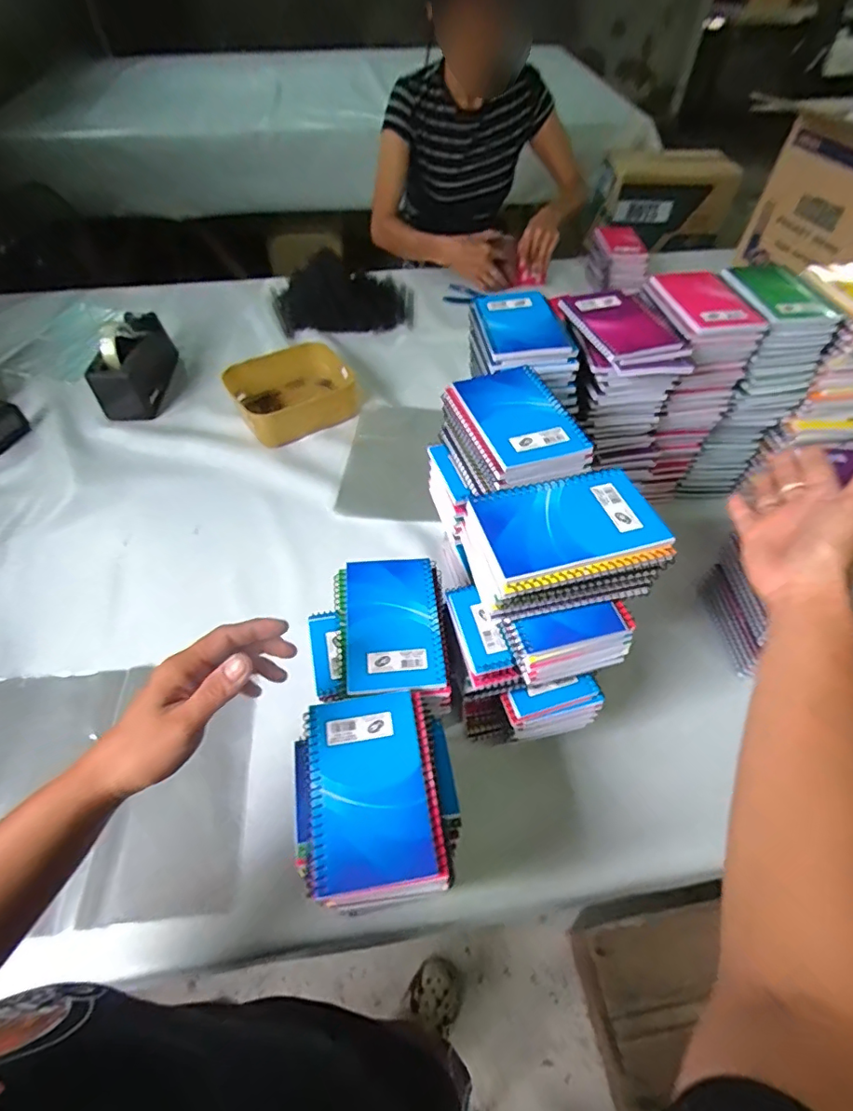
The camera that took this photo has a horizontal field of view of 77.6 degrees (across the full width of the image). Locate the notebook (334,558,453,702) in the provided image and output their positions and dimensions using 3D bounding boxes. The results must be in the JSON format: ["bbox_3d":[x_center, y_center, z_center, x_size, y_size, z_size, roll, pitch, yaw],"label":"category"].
[{"bbox_3d":[-0.032,0.062,0.476,0.096,0.012,0.134,-4,53,-3],"label":"notebook"}]

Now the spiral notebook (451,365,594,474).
[{"bbox_3d":[0.081,-0.130,0.482,0.086,0.013,0.138,-14,55,-11],"label":"spiral notebook"}]

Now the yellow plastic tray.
[{"bbox_3d":[-0.219,-0.279,0.898,0.200,0.069,0.157,-23,57,-17],"label":"yellow plastic tray"}]

